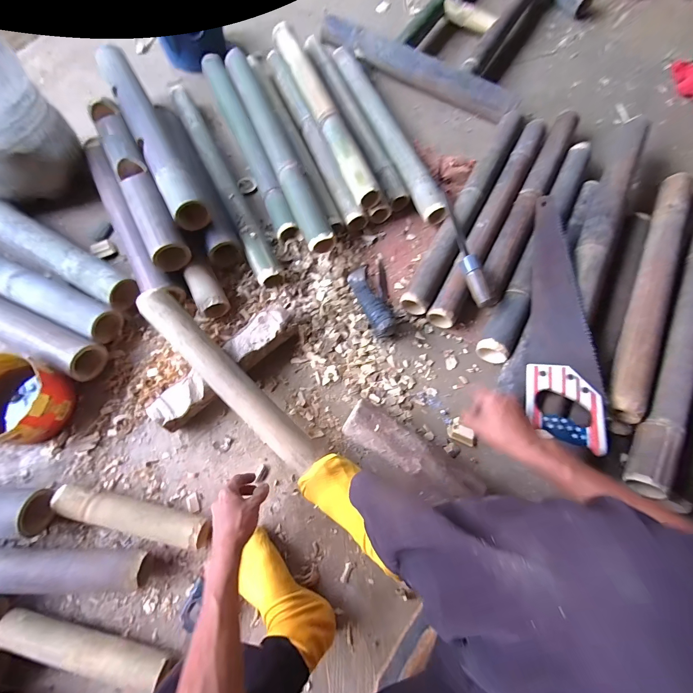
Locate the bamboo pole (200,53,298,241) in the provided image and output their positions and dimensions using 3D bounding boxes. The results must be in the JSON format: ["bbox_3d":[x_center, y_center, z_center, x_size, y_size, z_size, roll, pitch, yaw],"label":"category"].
[{"bbox_3d":[-0.259,-0.529,0.829,0.055,0.052,0.619,-22,74,-9],"label":"bamboo pole"}]

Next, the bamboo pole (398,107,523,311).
[{"bbox_3d":[0.302,-0.359,0.789,0.066,0.079,0.662,28,73,7],"label":"bamboo pole"}]

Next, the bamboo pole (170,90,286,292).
[{"bbox_3d":[-0.296,-0.399,0.784,0.057,0.053,0.615,-25,75,-10],"label":"bamboo pole"}]

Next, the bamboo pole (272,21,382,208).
[{"bbox_3d":[-0.066,-0.602,0.816,0.063,0.064,0.625,-21,72,-9],"label":"bamboo pole"}]

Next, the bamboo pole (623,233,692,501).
[{"bbox_3d":[0.649,-0.023,0.625,0.069,0.056,0.648,32,72,10],"label":"bamboo pole"}]

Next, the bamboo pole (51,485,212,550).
[{"bbox_3d":[-0.359,0.289,0.564,0.262,0.049,0.047,13,72,2],"label":"bamboo pole"}]

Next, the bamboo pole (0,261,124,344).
[{"bbox_3d":[-0.714,-0.152,0.657,0.546,0.079,0.076,24,73,5],"label":"bamboo pole"}]

